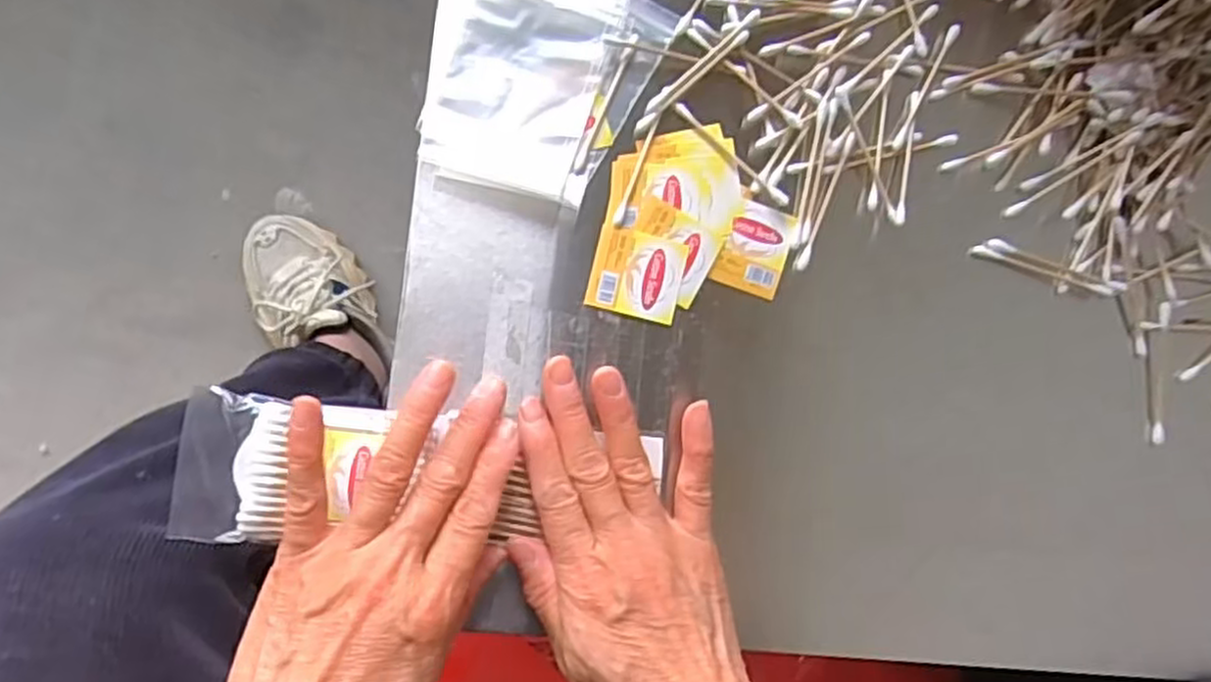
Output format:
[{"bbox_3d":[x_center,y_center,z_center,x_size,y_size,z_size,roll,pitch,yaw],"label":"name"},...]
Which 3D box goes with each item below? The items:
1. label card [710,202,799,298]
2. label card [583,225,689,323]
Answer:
[{"bbox_3d":[0.072,-0.045,0.376,0.032,0.004,0.042,17,84,-7],"label":"label card"},{"bbox_3d":[0.015,-0.032,0.365,0.042,0.004,0.039,14,84,-7],"label":"label card"}]

